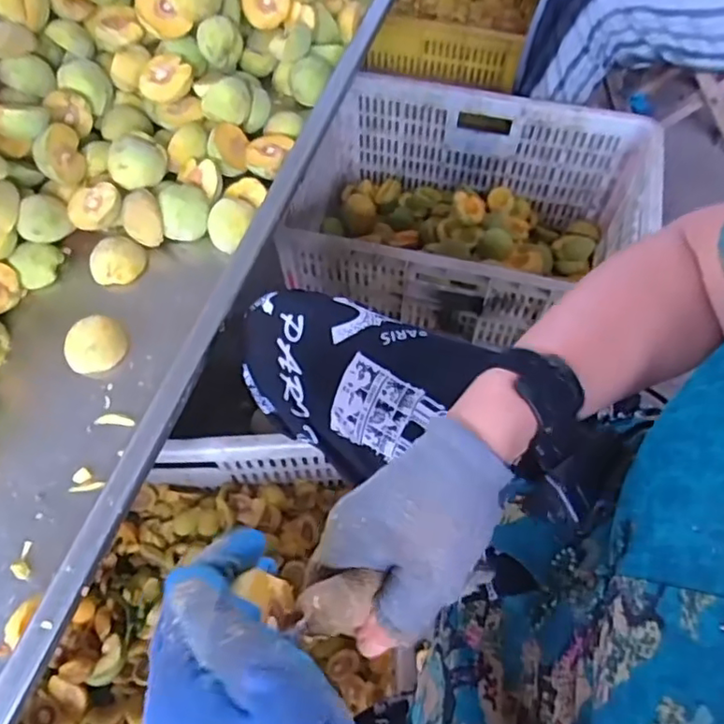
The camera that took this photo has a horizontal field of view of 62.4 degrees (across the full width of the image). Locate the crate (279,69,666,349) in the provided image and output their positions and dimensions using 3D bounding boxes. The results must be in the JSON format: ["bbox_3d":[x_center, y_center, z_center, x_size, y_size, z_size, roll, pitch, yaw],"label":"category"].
[{"bbox_3d":[0.158,-0.223,0.958,0.512,0.234,0.351,12,63,6],"label":"crate"}]

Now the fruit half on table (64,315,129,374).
[{"bbox_3d":[-0.257,-0.017,0.575,0.058,0.028,0.046,-37,68,-17],"label":"fruit half on table"}]

